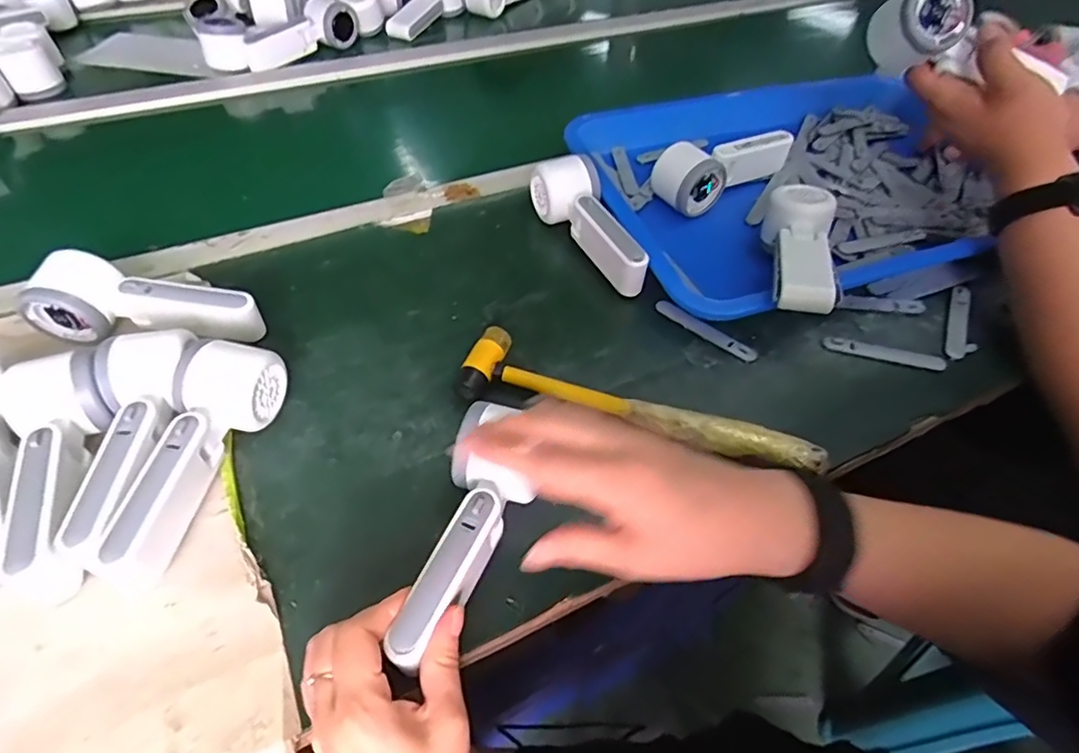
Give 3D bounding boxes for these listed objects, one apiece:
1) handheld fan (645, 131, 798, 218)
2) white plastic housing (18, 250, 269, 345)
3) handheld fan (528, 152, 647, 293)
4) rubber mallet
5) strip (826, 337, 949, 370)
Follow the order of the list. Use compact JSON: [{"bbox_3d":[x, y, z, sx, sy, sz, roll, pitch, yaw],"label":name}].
[{"bbox_3d":[0.191,-0.222,0.611,0.165,0.056,0.061,-33,59,-25],"label":"handheld fan"},{"bbox_3d":[-0.305,-0.050,0.456,0.160,0.056,0.061,11,51,6],"label":"white plastic housing"},{"bbox_3d":[0.046,-0.141,0.546,0.056,0.061,0.157,-16,53,-15],"label":"handheld fan"},{"bbox_3d":[0.071,0.025,0.434,0.262,0.036,0.058,15,51,10],"label":"rubber mallet"},{"bbox_3d":[0.287,-0.019,0.484,0.098,0.004,0.013,11,51,7],"label":"strip"}]

